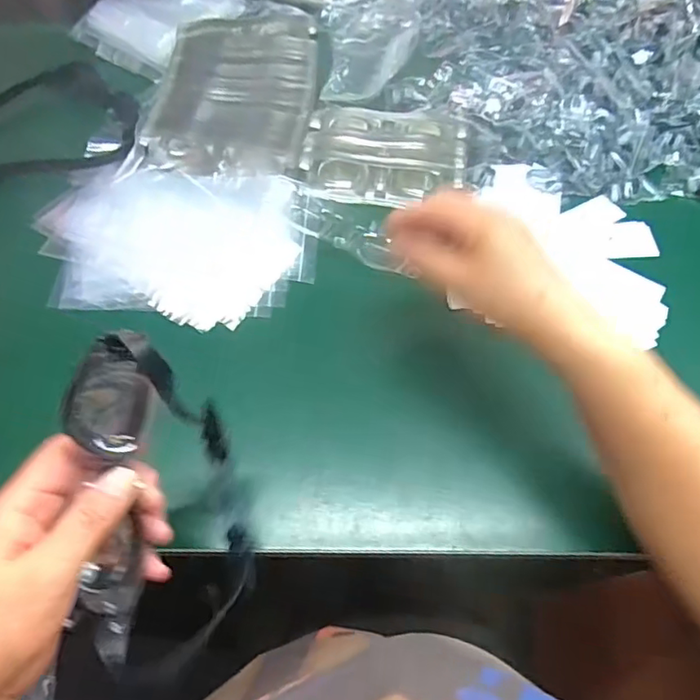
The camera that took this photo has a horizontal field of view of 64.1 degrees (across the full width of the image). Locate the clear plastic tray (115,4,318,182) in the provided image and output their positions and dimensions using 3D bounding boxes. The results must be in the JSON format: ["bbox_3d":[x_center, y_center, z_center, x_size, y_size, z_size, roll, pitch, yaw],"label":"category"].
[{"bbox_3d":[-0.115,-0.299,0.598,0.165,0.034,0.287,8,62,4],"label":"clear plastic tray"}]

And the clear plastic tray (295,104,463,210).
[{"bbox_3d":[0.034,-0.196,0.549,0.153,0.021,0.116,6,62,3],"label":"clear plastic tray"}]

